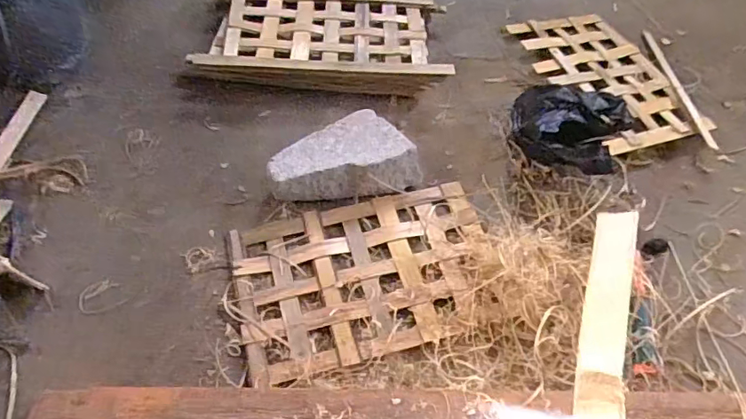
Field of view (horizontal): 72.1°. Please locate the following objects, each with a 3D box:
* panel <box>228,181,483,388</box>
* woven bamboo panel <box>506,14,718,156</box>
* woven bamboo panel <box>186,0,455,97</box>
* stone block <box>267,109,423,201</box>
[{"bbox_3d":[-0.006,0.086,0.694,0.346,0.021,0.226,-11,58,-13],"label":"panel"},{"bbox_3d":[0.435,-0.256,0.967,0.233,0.020,0.358,-12,56,-13],"label":"woven bamboo panel"},{"bbox_3d":[-0.091,-0.312,0.938,0.437,0.054,0.257,0,56,-5],"label":"woven bamboo panel"},{"bbox_3d":[-0.047,-0.077,0.784,0.225,0.065,0.125,-12,58,-13],"label":"stone block"}]

